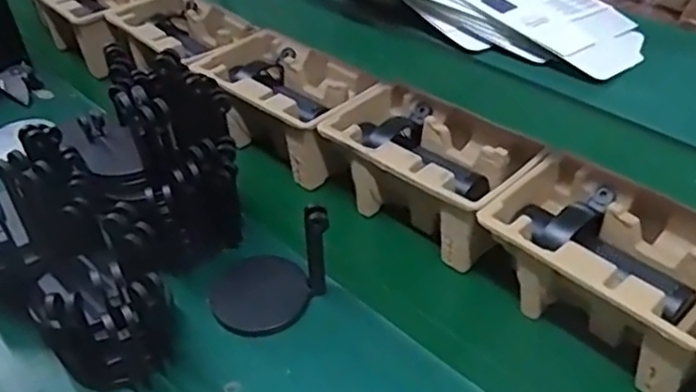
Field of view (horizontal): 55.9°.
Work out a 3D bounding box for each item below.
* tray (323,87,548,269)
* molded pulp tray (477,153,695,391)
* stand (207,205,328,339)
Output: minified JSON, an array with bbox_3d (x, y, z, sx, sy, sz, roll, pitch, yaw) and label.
[{"bbox_3d":[0.088,-0.026,0.752,0.227,0.099,0.138,29,48,31],"label":"tray"},{"bbox_3d":[0.246,0.070,0.619,0.138,0.103,0.223,-31,48,-31],"label":"molded pulp tray"},{"bbox_3d":[-0.089,0.061,0.640,0.098,0.110,0.103,31,49,33],"label":"stand"}]

